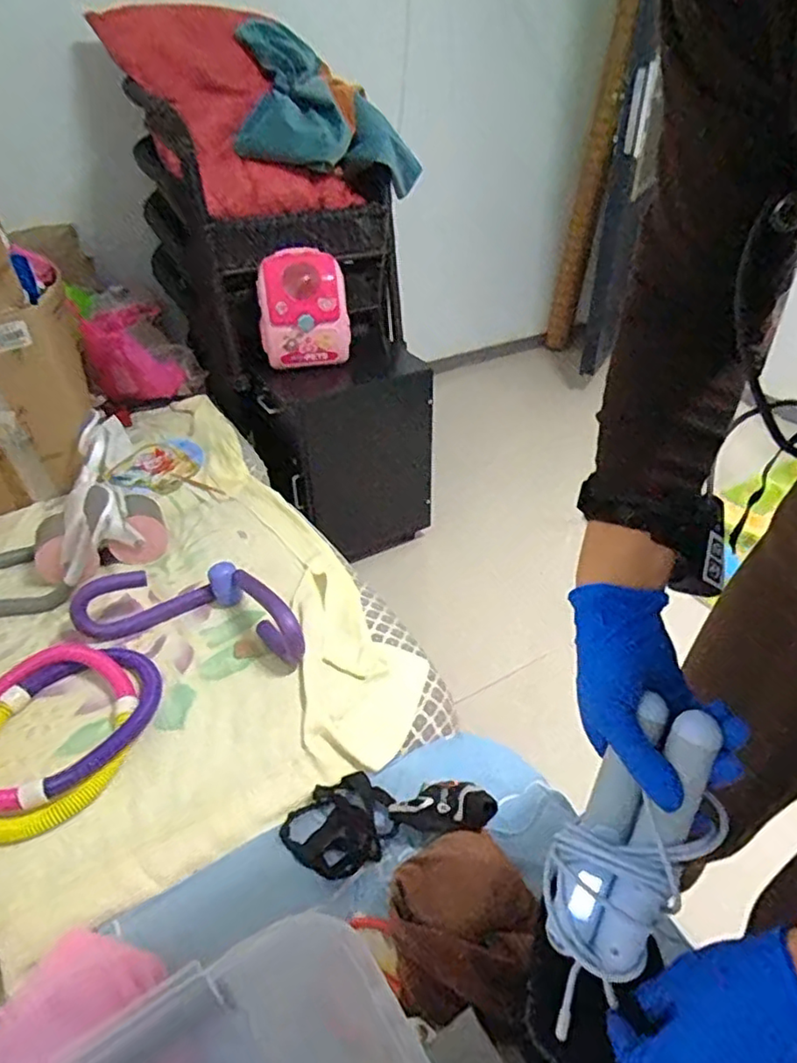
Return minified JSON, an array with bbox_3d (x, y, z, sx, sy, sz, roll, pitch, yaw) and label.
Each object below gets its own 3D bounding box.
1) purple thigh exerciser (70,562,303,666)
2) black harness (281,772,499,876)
[{"bbox_3d":[-0.328,0.120,1.078,0.400,0.087,0.173,7,39,10],"label":"purple thigh exerciser"},{"bbox_3d":[-0.016,0.353,0.790,0.258,0.034,0.134,-14,37,7],"label":"black harness"}]

